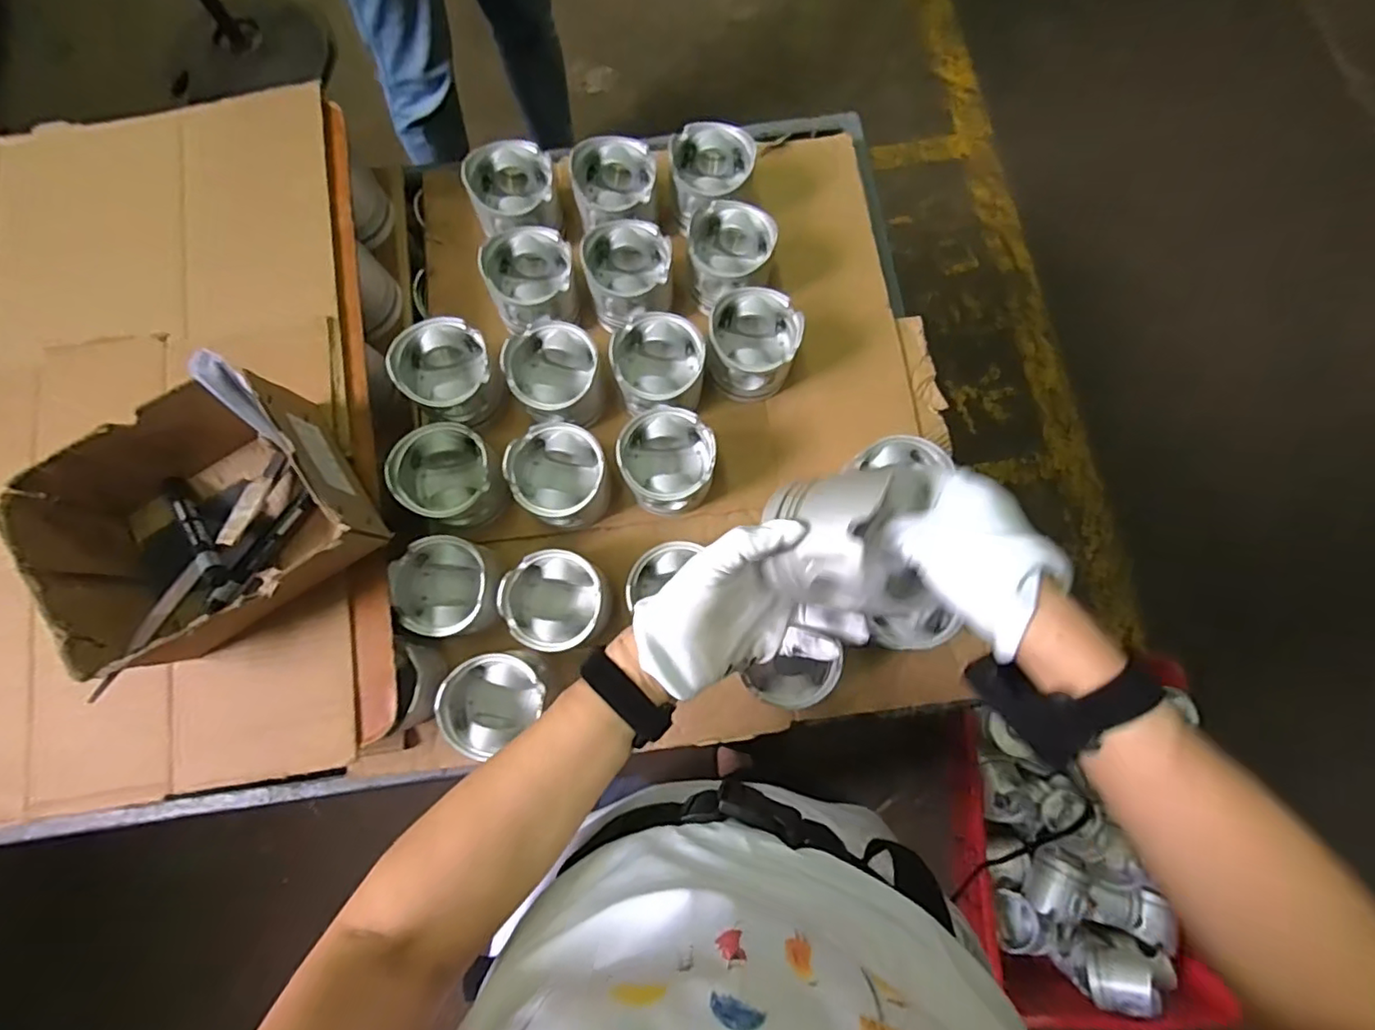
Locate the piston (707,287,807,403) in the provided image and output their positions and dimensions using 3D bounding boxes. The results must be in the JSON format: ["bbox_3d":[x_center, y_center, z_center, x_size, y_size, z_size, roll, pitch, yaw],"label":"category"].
[{"bbox_3d":[0.067,-0.179,0.639,0.096,0.087,0.095,12,78,2],"label":"piston"}]

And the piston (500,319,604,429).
[{"bbox_3d":[-0.136,-0.142,0.620,0.086,0.080,0.091,0,78,0],"label":"piston"}]

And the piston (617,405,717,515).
[{"bbox_3d":[-0.021,-0.053,0.611,0.091,0.091,0.091,0,78,0],"label":"piston"}]

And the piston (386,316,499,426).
[{"bbox_3d":[-0.241,-0.142,0.613,0.093,0.078,0.095,0,78,0],"label":"piston"}]

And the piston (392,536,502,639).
[{"bbox_3d":[-0.232,0.070,0.584,0.092,0.087,0.088,0,78,0],"label":"piston"}]

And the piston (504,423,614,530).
[{"bbox_3d":[-0.126,-0.037,0.594,0.095,0.064,0.093,0,78,0],"label":"piston"}]

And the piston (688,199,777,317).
[{"bbox_3d":[0.045,-0.279,0.654,0.091,0.069,0.095,0,78,0],"label":"piston"}]

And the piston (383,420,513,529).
[{"bbox_3d":[-0.231,-0.037,0.588,0.093,0.066,0.095,0,78,0],"label":"piston"}]

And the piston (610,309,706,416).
[{"bbox_3d":[-0.031,-0.152,0.624,0.092,0.072,0.094,-1,78,-1],"label":"piston"}]

